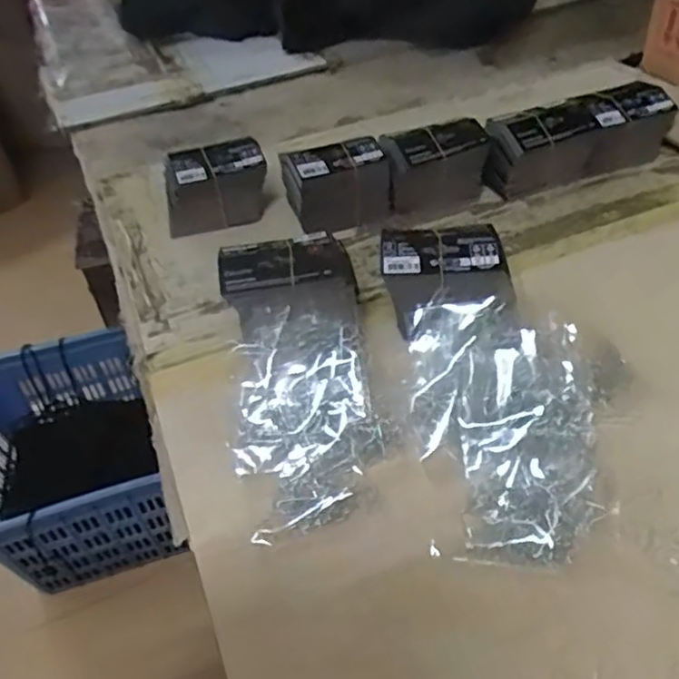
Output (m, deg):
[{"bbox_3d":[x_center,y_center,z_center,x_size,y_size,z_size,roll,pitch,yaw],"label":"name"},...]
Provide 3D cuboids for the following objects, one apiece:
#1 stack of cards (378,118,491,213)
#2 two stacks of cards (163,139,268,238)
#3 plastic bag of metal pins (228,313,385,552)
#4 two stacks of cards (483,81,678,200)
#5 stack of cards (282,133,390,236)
[{"bbox_3d":[0.104,-0.190,0.714,0.111,0.078,0.058,-11,43,-4],"label":"stack of cards"},{"bbox_3d":[-0.137,-0.166,0.719,0.114,0.082,0.047,-13,43,-7],"label":"two stacks of cards"},{"bbox_3d":[-0.024,0.053,0.486,0.115,0.041,0.174,-9,43,-2],"label":"plastic bag of metal pins"},{"bbox_3d":[0.264,-0.227,0.735,0.229,0.080,0.068,-18,44,-12],"label":"two stacks of cards"},{"bbox_3d":[-0.001,-0.165,0.694,0.106,0.077,0.056,-15,44,-9],"label":"stack of cards"}]

